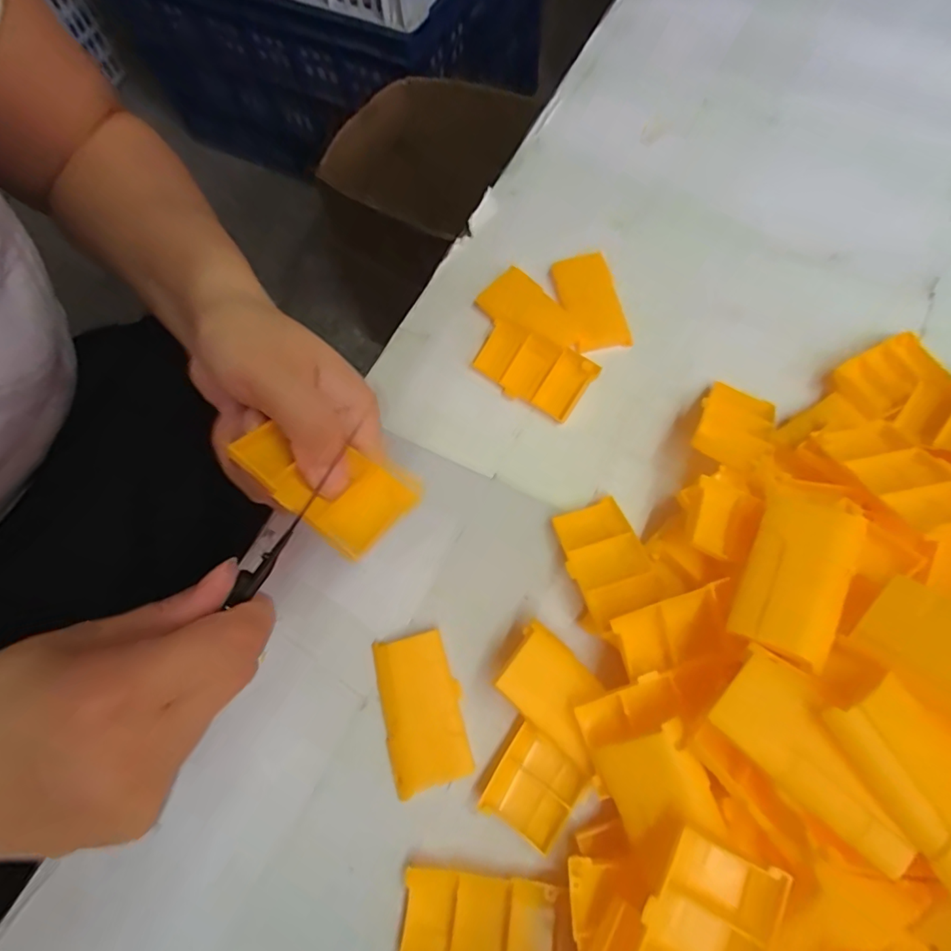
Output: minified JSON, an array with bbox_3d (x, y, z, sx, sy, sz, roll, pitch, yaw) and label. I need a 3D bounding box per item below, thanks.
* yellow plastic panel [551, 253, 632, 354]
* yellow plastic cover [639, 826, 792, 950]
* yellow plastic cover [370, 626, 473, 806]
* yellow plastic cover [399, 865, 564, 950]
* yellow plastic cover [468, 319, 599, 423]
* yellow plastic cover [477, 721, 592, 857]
[{"bbox_3d":[0.070,-0.107,0.315,0.033,0.009,0.068,-11,68,-2],"label":"yellow plastic panel"},{"bbox_3d":[0.073,0.154,0.167,0.034,0.008,0.064,19,85,27],"label":"yellow plastic cover"},{"bbox_3d":[-0.025,0.107,0.236,0.036,0.006,0.063,-15,68,-3],"label":"yellow plastic cover"},{"bbox_3d":[0.001,0.182,0.206,0.060,0.008,0.036,3,68,4],"label":"yellow plastic cover"},{"bbox_3d":[0.033,-0.061,0.296,0.067,0.008,0.036,33,99,21],"label":"yellow plastic cover"},{"bbox_3d":[0.025,0.134,0.221,0.034,0.010,0.037,32,73,14],"label":"yellow plastic cover"}]

